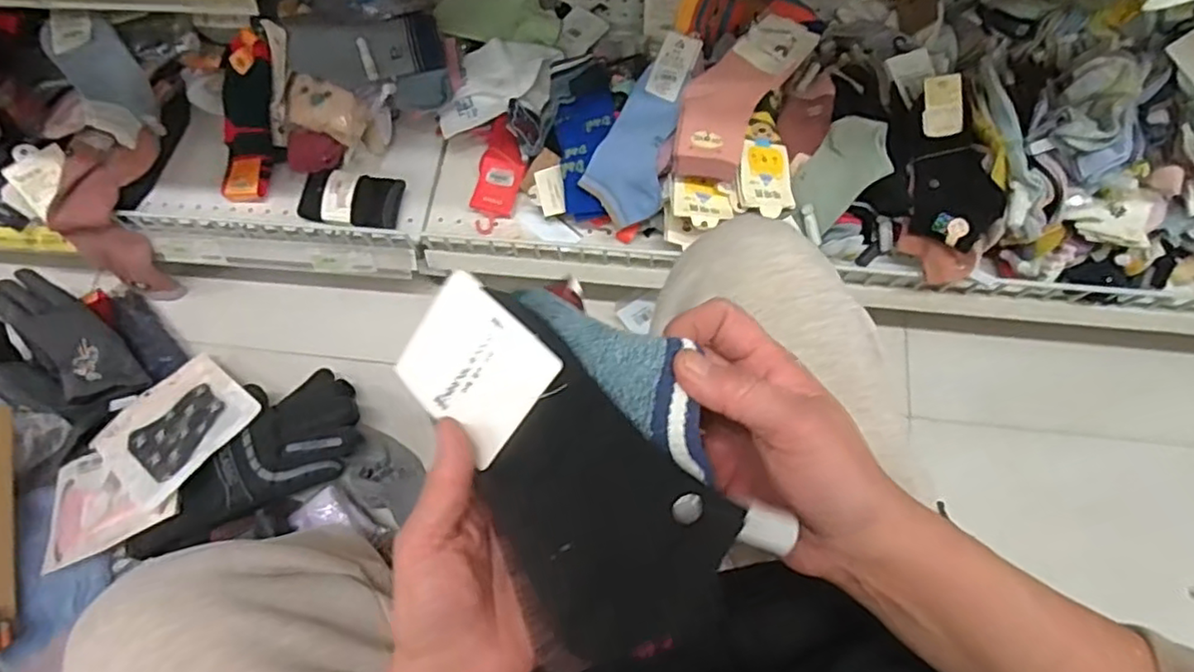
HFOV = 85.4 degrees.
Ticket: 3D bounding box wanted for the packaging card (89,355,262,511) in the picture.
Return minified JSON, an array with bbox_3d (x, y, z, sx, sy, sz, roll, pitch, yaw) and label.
[{"bbox_3d":[-0.529,0.111,0.816,0.182,0.011,0.171,27,62,32],"label":"packaging card"}]

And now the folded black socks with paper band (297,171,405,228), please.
[{"bbox_3d":[-0.314,-0.175,0.832,0.130,0.028,0.067,6,97,5],"label":"folded black socks with paper band"}]

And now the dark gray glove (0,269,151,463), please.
[{"bbox_3d":[-0.712,0.023,0.843,0.233,0.077,0.132,38,74,16],"label":"dark gray glove"}]

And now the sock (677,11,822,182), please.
[{"bbox_3d":[0.152,-0.268,0.731,0.095,0.058,0.219,29,72,14],"label":"sock"}]

